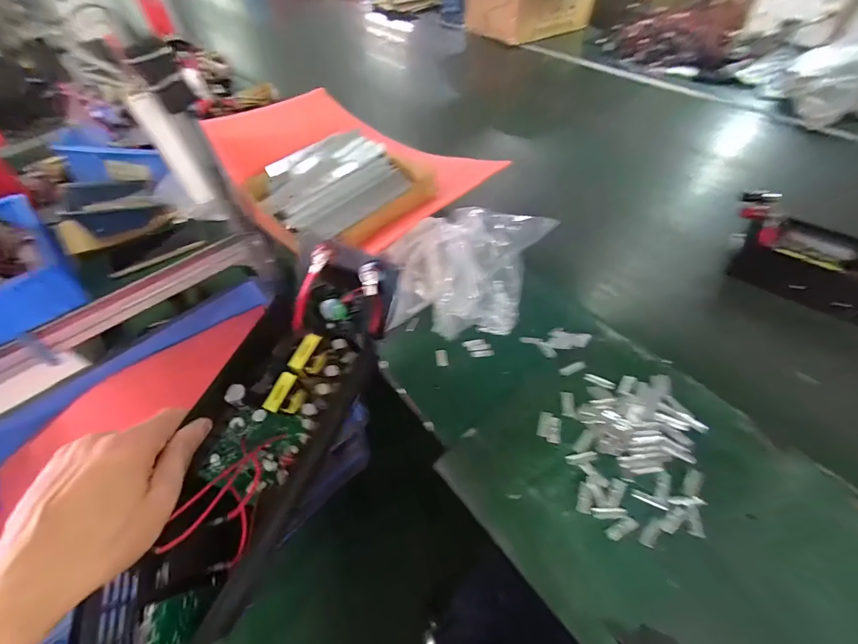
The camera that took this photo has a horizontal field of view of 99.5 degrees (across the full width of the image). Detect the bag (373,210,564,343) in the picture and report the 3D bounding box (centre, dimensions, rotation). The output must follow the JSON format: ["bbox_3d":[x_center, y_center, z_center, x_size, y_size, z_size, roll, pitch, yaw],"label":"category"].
[{"bbox_3d":[0.050,-0.067,0.496,0.212,0.137,0.138,-2,52,2],"label":"bag"}]

